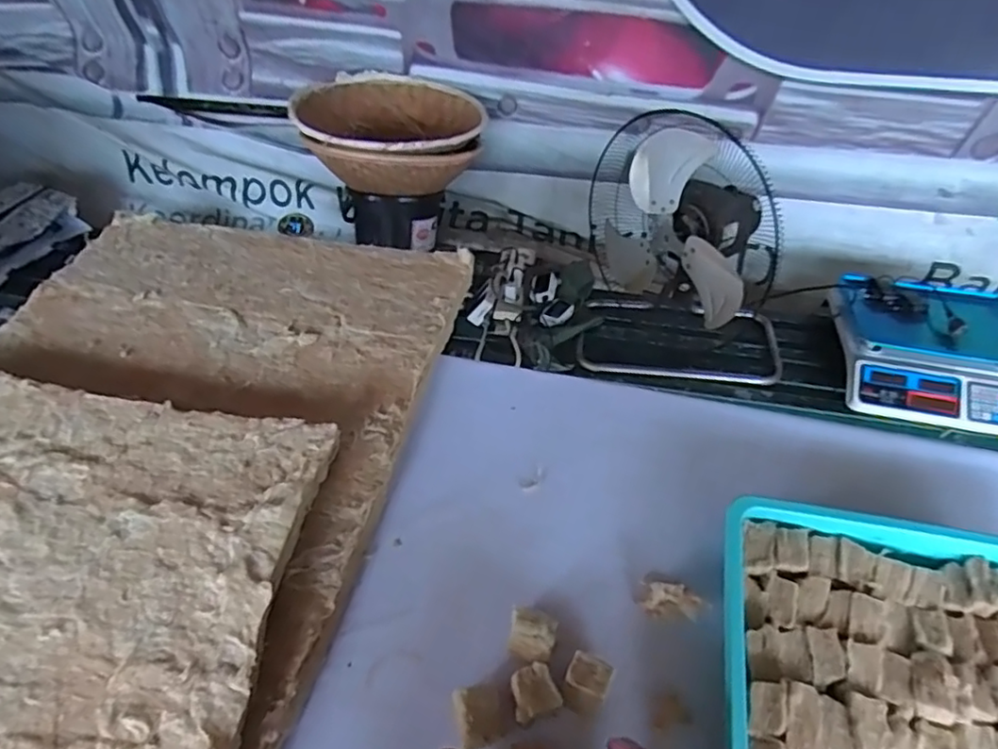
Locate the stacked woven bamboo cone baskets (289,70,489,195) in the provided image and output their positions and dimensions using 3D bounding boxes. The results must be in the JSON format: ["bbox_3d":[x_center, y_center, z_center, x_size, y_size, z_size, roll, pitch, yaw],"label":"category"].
[{"bbox_3d":[-0.242,-0.561,1.392,0.411,0.136,0.400,-9,48,-5],"label":"stacked woven bamboo cone baskets"}]

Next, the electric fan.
[{"bbox_3d":[0.380,-0.240,1.187,0.410,0.462,0.329,8,49,9],"label":"electric fan"}]

